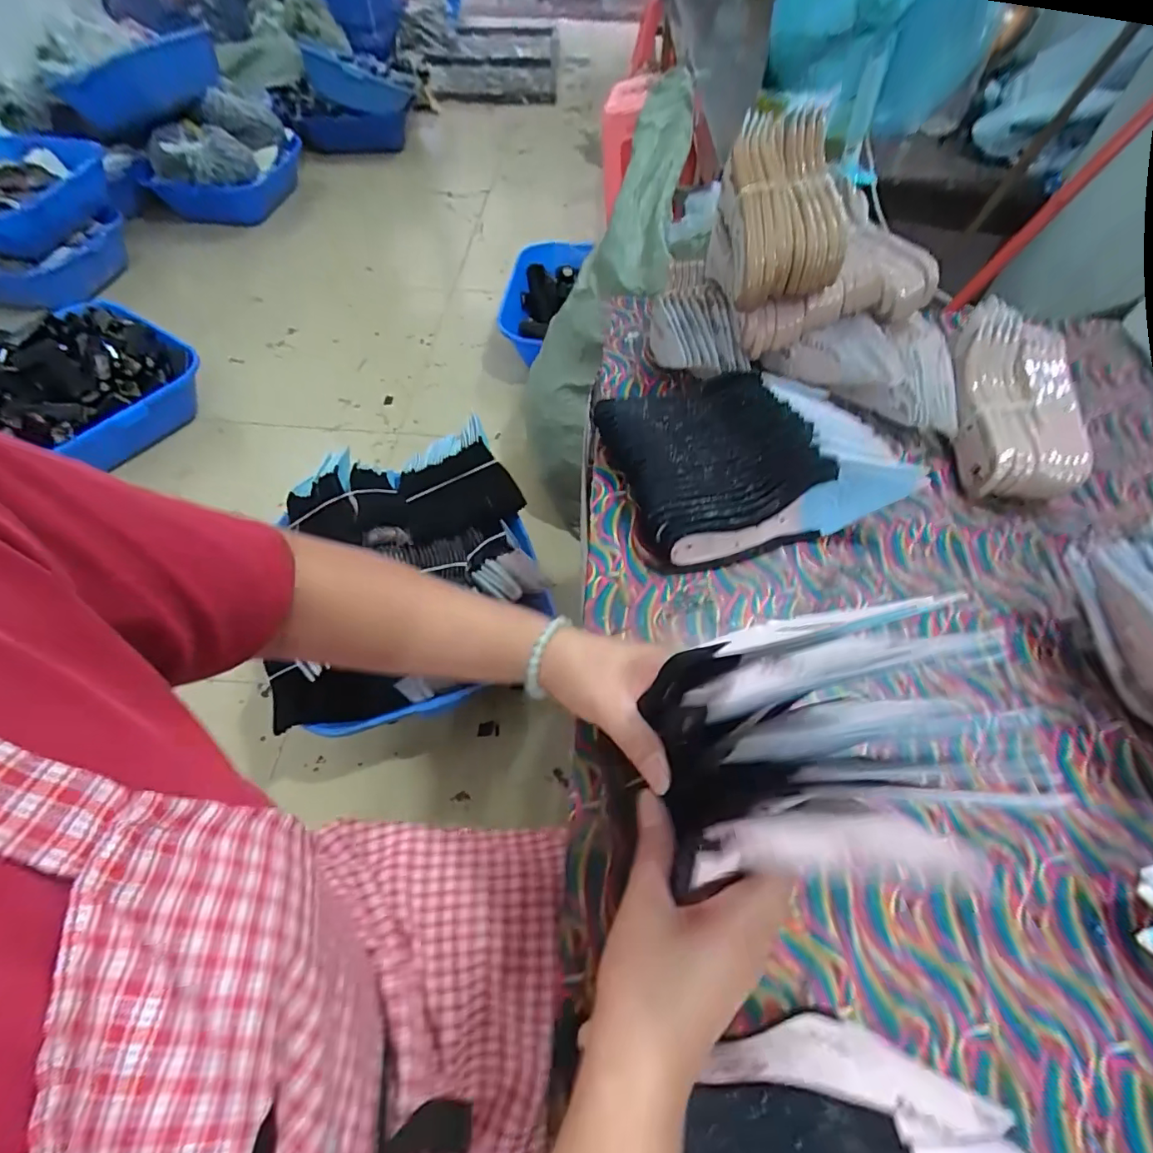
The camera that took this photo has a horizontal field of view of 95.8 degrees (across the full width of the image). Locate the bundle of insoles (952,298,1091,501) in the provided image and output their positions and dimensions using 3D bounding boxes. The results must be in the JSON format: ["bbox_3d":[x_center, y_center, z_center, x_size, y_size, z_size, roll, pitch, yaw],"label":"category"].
[{"bbox_3d":[0.477,-0.194,0.561,0.117,0.045,0.246,12,70,6],"label":"bundle of insoles"}]

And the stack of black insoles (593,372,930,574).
[{"bbox_3d":[0.168,-0.121,0.522,0.252,0.075,0.197,-11,58,-8],"label":"stack of black insoles"}]

